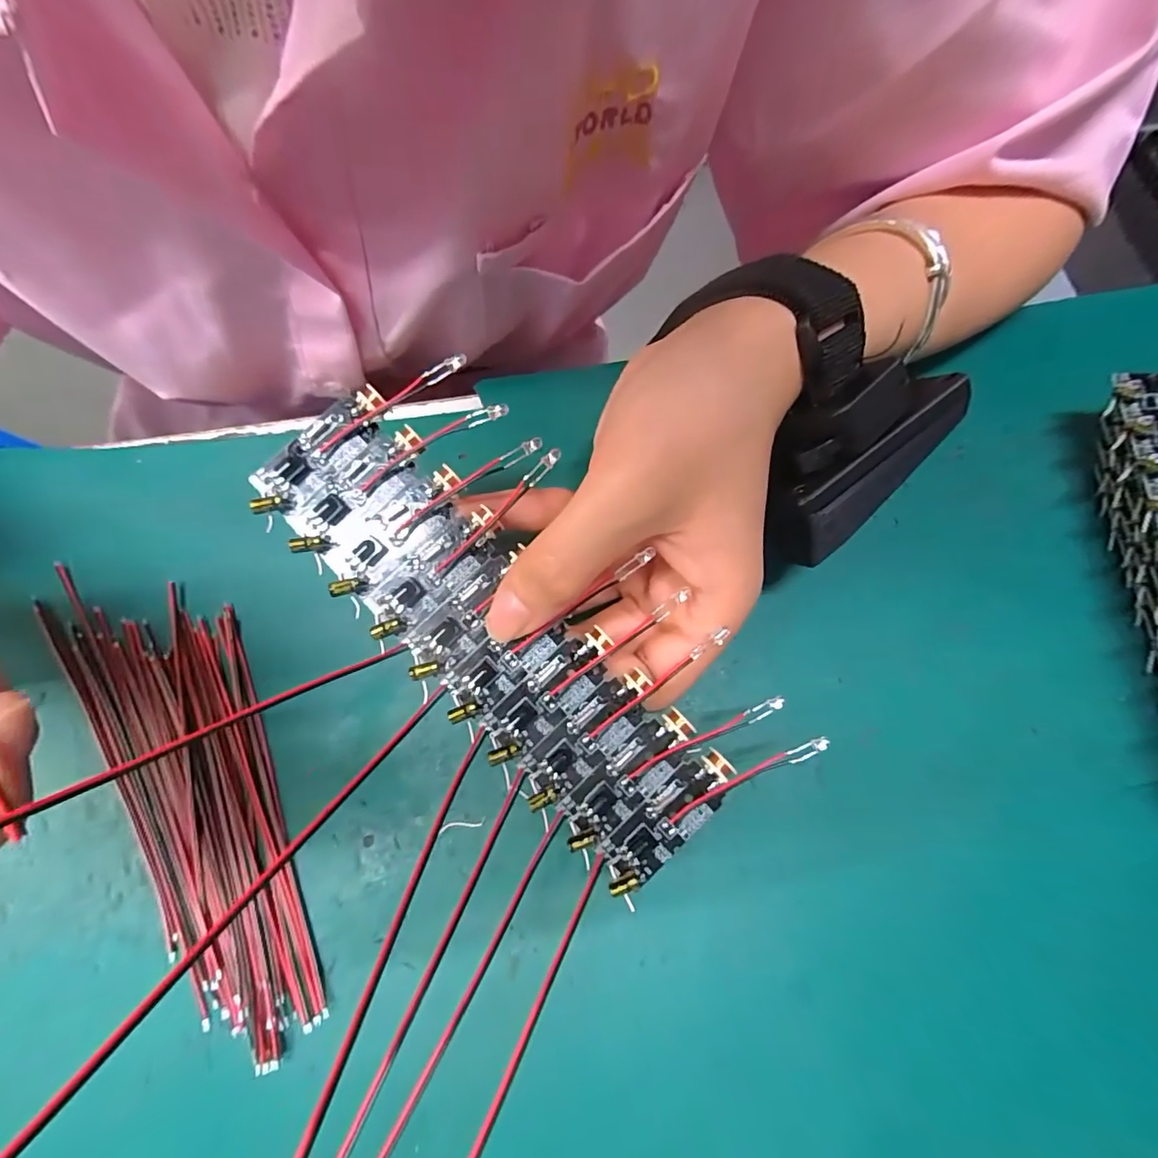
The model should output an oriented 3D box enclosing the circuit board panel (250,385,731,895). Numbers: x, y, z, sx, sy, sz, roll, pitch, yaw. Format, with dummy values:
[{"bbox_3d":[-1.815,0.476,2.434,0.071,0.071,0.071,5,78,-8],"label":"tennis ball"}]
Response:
[{"bbox_3d":[-0.025,0.015,0.143,0.043,0.011,0.154,-43,88,-14],"label":"circuit board panel"}]

